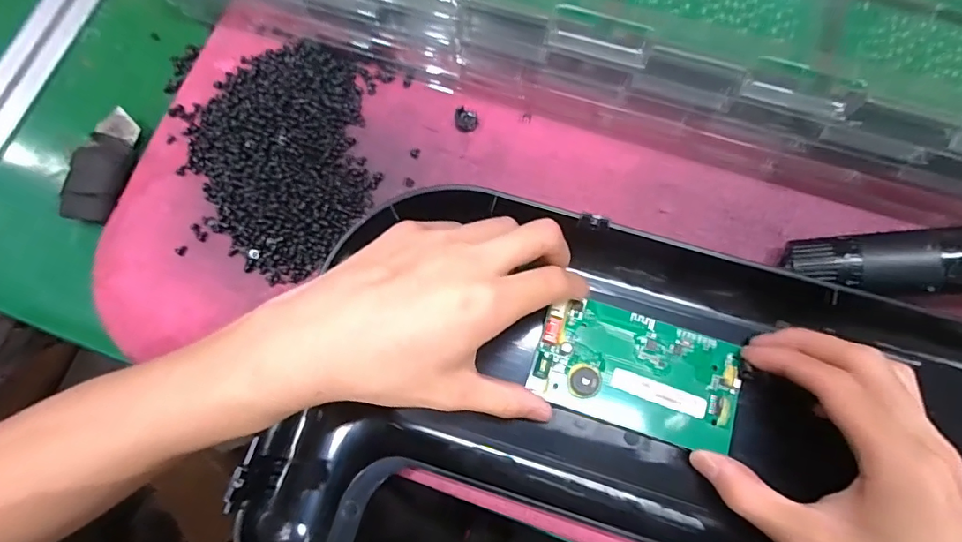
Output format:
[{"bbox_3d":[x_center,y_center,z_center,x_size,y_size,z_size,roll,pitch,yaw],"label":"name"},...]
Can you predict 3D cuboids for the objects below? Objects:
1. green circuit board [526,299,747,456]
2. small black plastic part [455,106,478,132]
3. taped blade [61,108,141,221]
[{"bbox_3d":[0.083,0.052,0.268,0.105,0.011,0.059,17,71,6],"label":"green circuit board"},{"bbox_3d":[-0.009,-0.094,0.317,0.014,0.006,0.013,18,71,6],"label":"small black plastic part"},{"bbox_3d":[-0.234,-0.064,0.313,0.024,0.018,0.071,23,90,8],"label":"taped blade"}]

